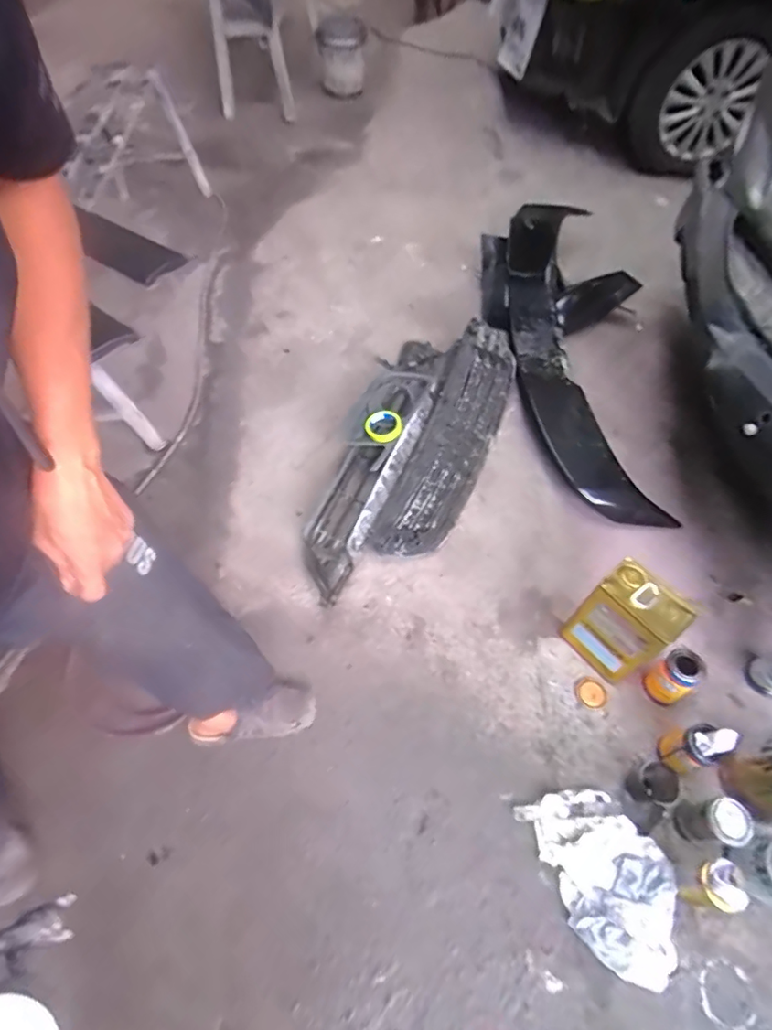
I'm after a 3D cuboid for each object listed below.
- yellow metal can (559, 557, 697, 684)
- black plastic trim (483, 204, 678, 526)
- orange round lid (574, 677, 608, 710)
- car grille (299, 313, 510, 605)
[{"bbox_3d":[0.500,0.236,1.100,0.126,0.263,0.171,-32,63,-19],"label":"yellow metal can"},{"bbox_3d":[0.568,-0.580,1.615,0.458,0.251,1.236,3,57,1],"label":"black plastic trim"},{"bbox_3d":[0.451,0.390,1.132,0.064,0.009,0.067,0,57,-1],"label":"orange round lid"},{"bbox_3d":[0.079,-0.166,1.445,0.397,0.159,0.946,18,59,10],"label":"car grille"}]

